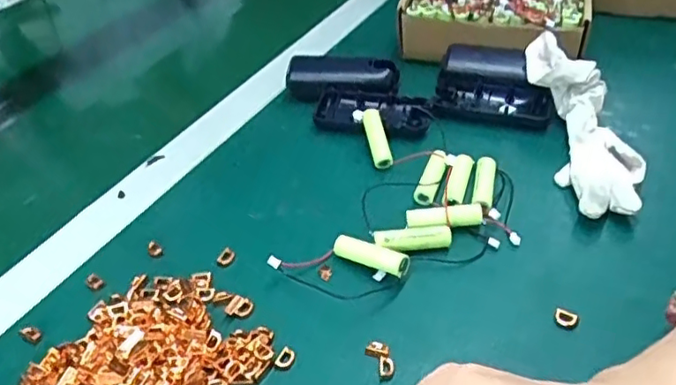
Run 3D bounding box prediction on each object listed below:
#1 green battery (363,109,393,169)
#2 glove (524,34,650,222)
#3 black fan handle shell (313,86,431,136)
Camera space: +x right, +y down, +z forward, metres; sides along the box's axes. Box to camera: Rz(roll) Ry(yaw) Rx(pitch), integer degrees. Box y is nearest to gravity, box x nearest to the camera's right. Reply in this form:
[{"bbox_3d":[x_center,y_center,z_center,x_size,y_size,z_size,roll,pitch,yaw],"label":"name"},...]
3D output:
[{"bbox_3d":[0.030,-0.043,0.466,0.011,0.015,0.056,-9,55,-7],"label":"green battery"},{"bbox_3d":[0.176,-0.052,0.434,0.052,0.034,0.163,-5,56,-2],"label":"glove"},{"bbox_3d":[0.029,-0.068,0.512,0.095,0.013,0.049,5,42,9],"label":"black fan handle shell"}]

